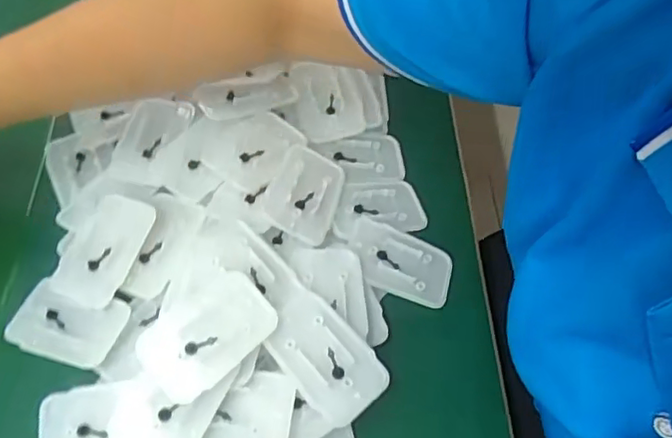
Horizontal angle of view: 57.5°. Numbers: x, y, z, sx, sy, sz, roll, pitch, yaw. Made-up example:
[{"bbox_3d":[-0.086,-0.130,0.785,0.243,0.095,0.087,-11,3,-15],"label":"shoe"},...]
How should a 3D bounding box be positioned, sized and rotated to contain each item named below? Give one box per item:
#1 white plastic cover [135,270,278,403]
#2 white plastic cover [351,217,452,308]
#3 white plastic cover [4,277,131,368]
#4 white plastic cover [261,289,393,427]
[{"bbox_3d":[-0.070,0.061,0.328,0.069,0.005,0.049,-41,68,-17],"label":"white plastic cover"},{"bbox_3d":[0.041,0.026,0.380,0.065,0.004,0.044,20,58,-8],"label":"white plastic cover"},{"bbox_3d":[-0.154,0.060,0.351,0.063,0.008,0.040,16,58,9],"label":"white plastic cover"},{"bbox_3d":[-0.008,0.074,0.333,0.044,0.006,0.071,-40,79,-22],"label":"white plastic cover"}]

